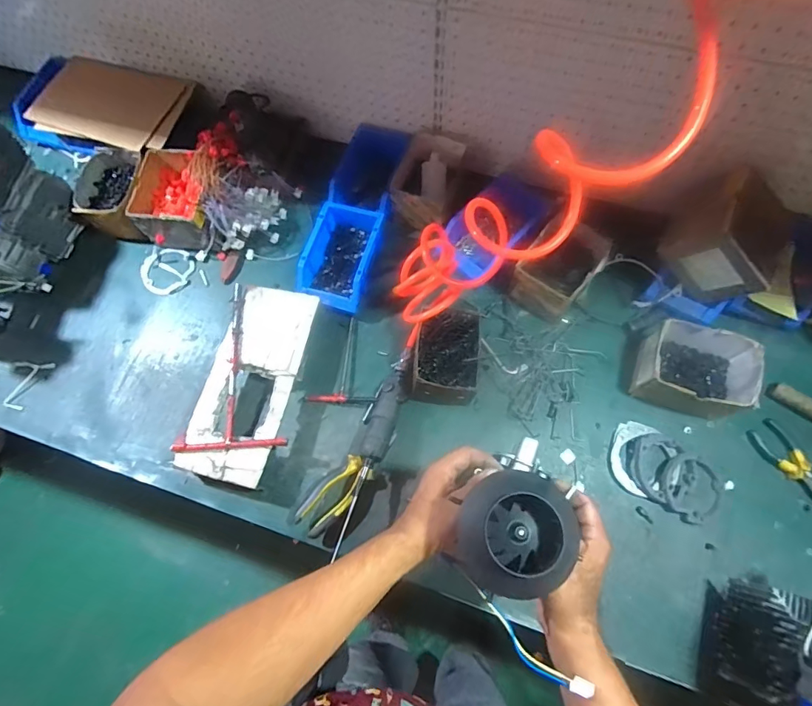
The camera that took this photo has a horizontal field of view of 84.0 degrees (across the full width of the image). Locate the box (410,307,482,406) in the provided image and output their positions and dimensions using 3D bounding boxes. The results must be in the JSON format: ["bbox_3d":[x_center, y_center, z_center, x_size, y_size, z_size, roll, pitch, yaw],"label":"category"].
[{"bbox_3d":[0.068,0.007,0.742,0.104,0.091,0.150,9,71,6],"label":"box"}]

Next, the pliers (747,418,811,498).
[{"bbox_3d":[0.599,0.180,0.697,0.048,0.019,0.155,-26,71,-7],"label":"pliers"}]

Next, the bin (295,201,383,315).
[{"bbox_3d":[-0.119,-0.179,0.835,0.133,0.072,0.202,16,72,8],"label":"bin"}]

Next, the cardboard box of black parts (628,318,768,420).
[{"bbox_3d":[0.451,0.029,0.713,0.147,0.096,0.114,16,72,8],"label":"cardboard box of black parts"}]

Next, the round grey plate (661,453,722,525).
[{"bbox_3d":[0.440,0.207,0.696,0.095,0.007,0.091,-1,70,2],"label":"round grey plate"}]

